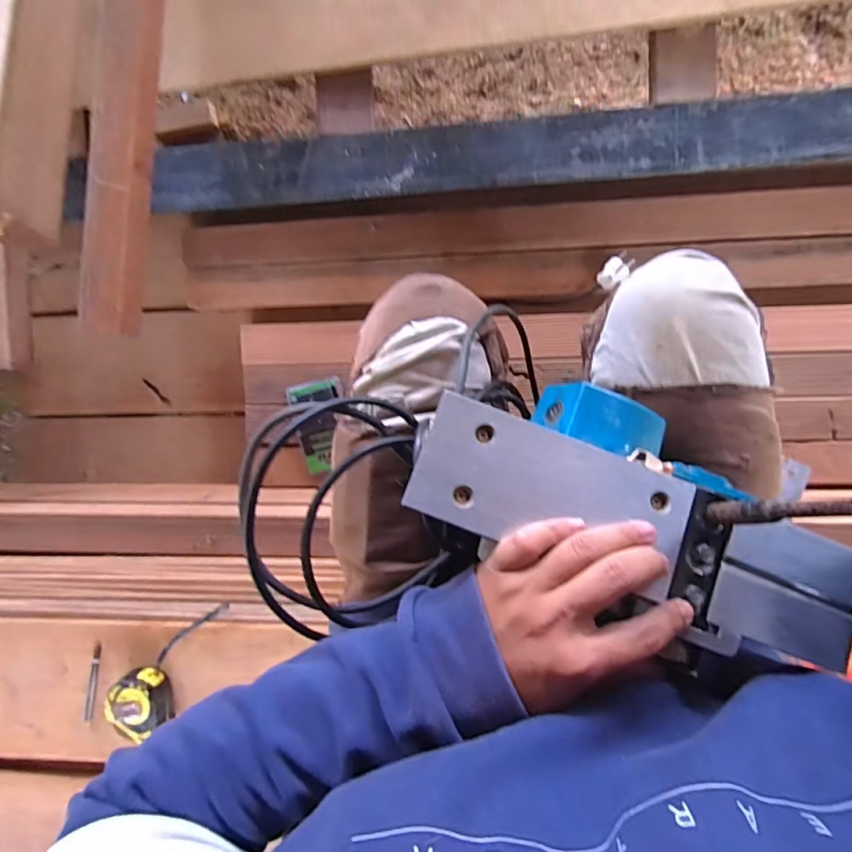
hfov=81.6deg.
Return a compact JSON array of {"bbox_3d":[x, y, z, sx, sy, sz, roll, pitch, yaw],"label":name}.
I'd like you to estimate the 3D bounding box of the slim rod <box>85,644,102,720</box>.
[{"bbox_3d":[-0.434,0.335,0.644,0.012,0.008,0.107,14,96,5],"label":"slim rod"}]

